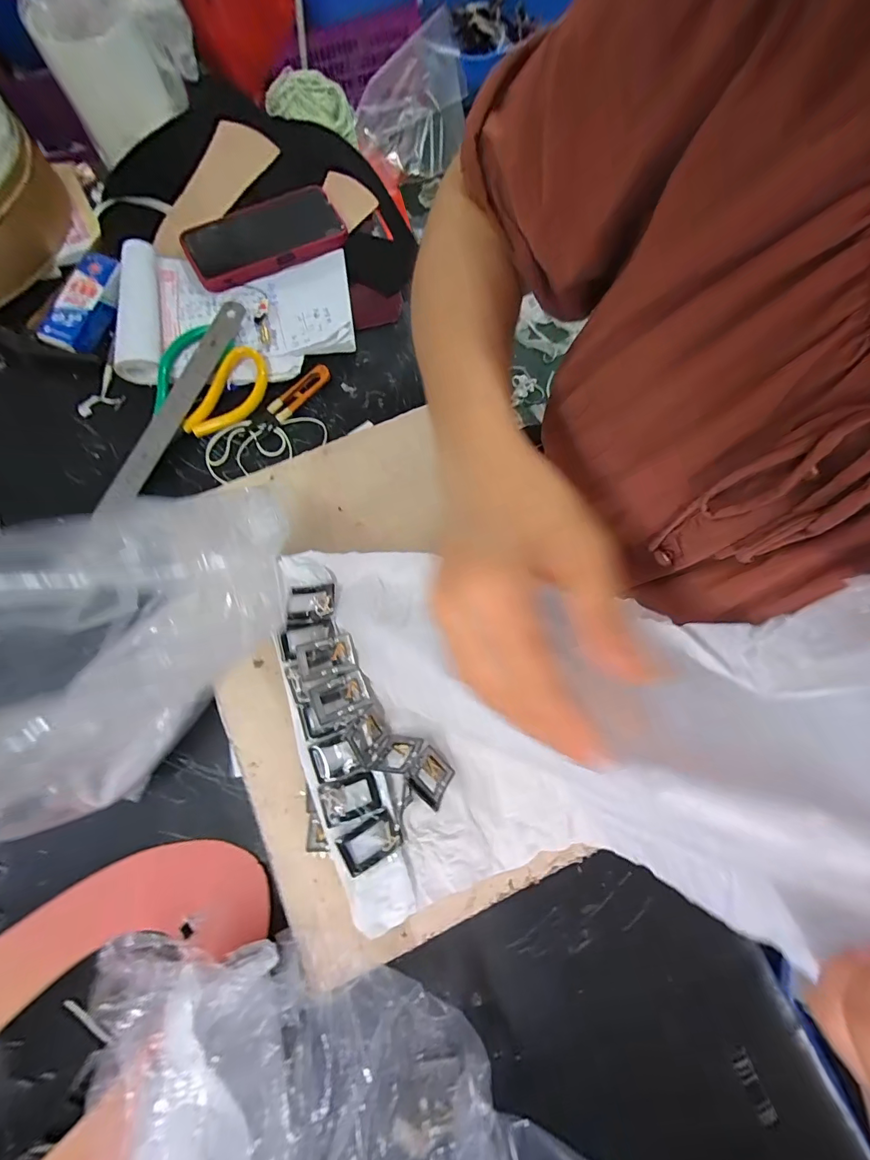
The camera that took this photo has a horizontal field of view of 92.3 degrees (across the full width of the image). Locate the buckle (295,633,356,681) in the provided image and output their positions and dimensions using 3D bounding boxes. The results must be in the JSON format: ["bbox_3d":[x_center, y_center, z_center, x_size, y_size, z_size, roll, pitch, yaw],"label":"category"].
[{"bbox_3d":[-0.083,0.059,0.320,0.041,0.010,0.028,-14,77,-5],"label":"buckle"}]

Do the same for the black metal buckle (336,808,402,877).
[{"bbox_3d":[-0.047,0.187,0.298,0.043,0.004,0.028,-28,79,-8],"label":"black metal buckle"}]

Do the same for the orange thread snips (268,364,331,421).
[{"bbox_3d":[-0.136,-0.191,0.422,0.072,0.005,0.022,-43,81,-11],"label":"orange thread snips"}]

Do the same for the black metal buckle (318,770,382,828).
[{"bbox_3d":[-0.063,0.159,0.305,0.041,0.004,0.028,-17,77,-6],"label":"black metal buckle"}]

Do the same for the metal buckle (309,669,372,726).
[{"bbox_3d":[-0.073,0.088,0.316,0.041,0.006,0.028,-23,78,-7],"label":"metal buckle"}]

